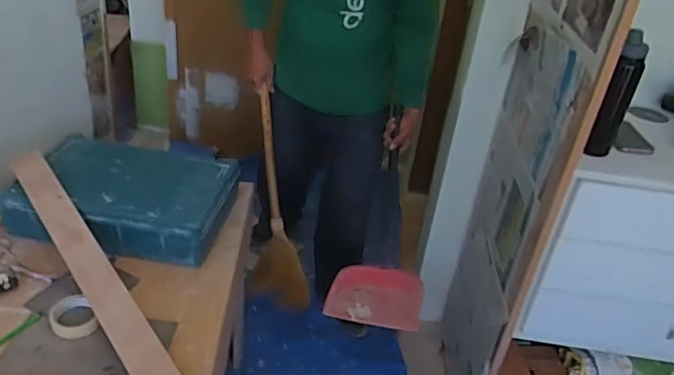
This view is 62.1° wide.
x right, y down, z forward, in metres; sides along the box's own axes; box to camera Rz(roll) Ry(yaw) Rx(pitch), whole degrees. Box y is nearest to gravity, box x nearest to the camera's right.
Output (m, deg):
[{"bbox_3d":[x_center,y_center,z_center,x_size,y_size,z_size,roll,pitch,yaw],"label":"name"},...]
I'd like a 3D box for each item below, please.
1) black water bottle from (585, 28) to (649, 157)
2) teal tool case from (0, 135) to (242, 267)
[{"bbox_3d":[0.593,-0.177,1.189,0.053,0.276,0.064,24,35,25],"label":"black water bottle"},{"bbox_3d":[-0.514,0.010,1.391,0.481,0.140,0.343,11,31,6],"label":"teal tool case"}]

